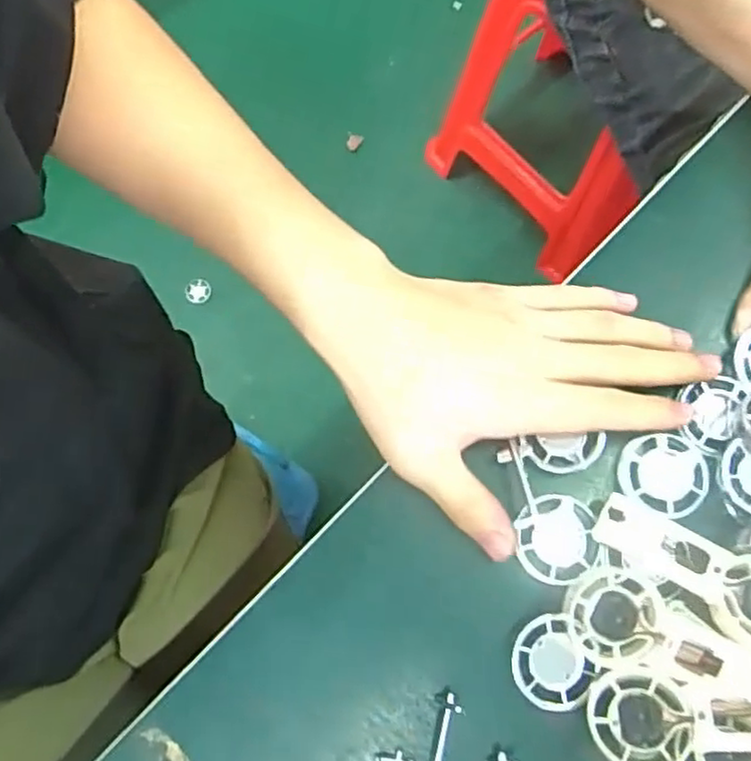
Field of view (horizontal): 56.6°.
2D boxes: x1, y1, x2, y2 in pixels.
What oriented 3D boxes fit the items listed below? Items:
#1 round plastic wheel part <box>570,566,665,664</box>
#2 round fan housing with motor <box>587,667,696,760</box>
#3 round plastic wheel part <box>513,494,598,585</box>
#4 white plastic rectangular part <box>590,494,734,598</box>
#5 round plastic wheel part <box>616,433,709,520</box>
[{"bbox_3d":[0.102,0.100,0.297,0.037,0.017,0.038,1,74,-2],"label":"round plastic wheel part"},{"bbox_3d":[0.108,0.138,0.284,0.039,0.012,0.039,-11,51,14],"label":"round fan housing with motor"},{"bbox_3d":[0.080,0.071,0.311,0.037,0.009,0.038,1,78,-3],"label":"round plastic wheel part"},{"bbox_3d":[0.124,0.071,0.304,0.053,0.004,0.023,25,68,16],"label":"white plastic rectangular part"},{"bbox_3d":[0.134,0.044,0.321,0.039,0.008,0.038,1,74,-2],"label":"round plastic wheel part"}]

